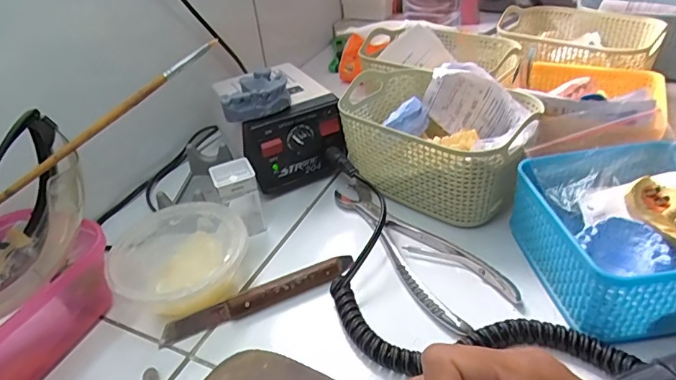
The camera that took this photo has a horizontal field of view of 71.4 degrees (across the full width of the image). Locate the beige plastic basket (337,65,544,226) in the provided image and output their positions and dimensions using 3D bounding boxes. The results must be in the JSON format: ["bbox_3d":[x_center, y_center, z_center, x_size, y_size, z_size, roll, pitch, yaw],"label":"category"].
[{"bbox_3d":[0.089,-0.048,0.453,0.184,0.081,0.132,21,44,33],"label":"beige plastic basket"}]

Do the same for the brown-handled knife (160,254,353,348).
[{"bbox_3d":[-0.058,0.080,0.355,0.148,0.013,0.017,-17,37,-14],"label":"brown-handled knife"}]

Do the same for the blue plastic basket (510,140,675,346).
[{"bbox_3d":[0.210,0.030,0.331,0.131,0.062,0.134,-9,36,-3],"label":"blue plastic basket"}]

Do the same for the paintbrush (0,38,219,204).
[{"bbox_3d":[-0.165,-0.043,0.324,0.198,0.007,0.005,-37,41,-2],"label":"paintbrush"}]

